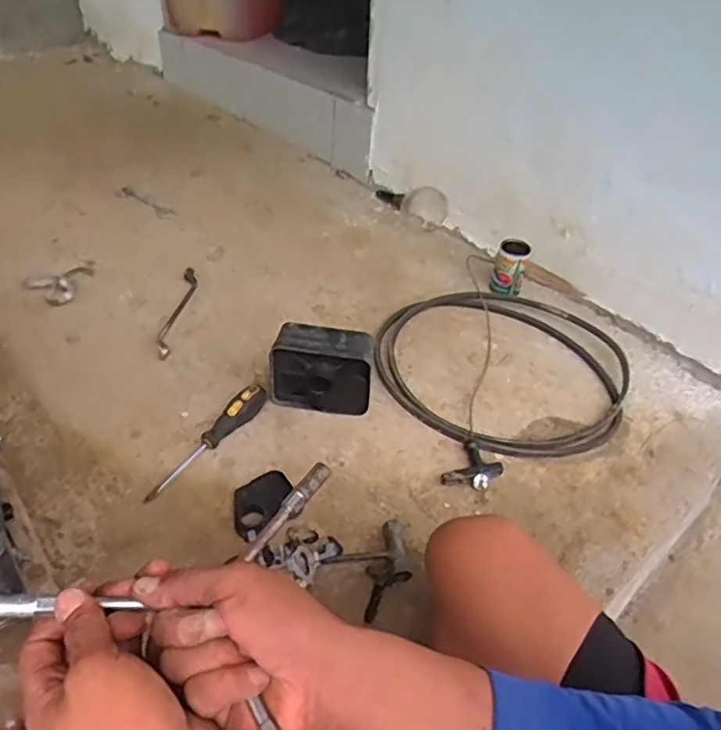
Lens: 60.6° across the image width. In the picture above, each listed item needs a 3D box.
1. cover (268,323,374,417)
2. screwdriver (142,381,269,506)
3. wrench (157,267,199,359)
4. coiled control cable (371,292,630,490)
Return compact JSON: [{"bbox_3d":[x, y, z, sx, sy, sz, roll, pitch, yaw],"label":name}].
[{"bbox_3d":[-0.051,0.007,0.822,0.134,0.106,0.071,5,42,0],"label":"cover"},{"bbox_3d":[-0.186,0.092,0.769,0.025,0.033,0.200,24,45,23],"label":"screwdriver"},{"bbox_3d":[-0.285,-0.086,0.956,0.028,0.019,0.210,3,40,0],"label":"wrench"},{"bbox_3d":[0.216,-0.005,0.927,0.405,0.038,0.358,-17,44,-21],"label":"coiled control cable"}]

